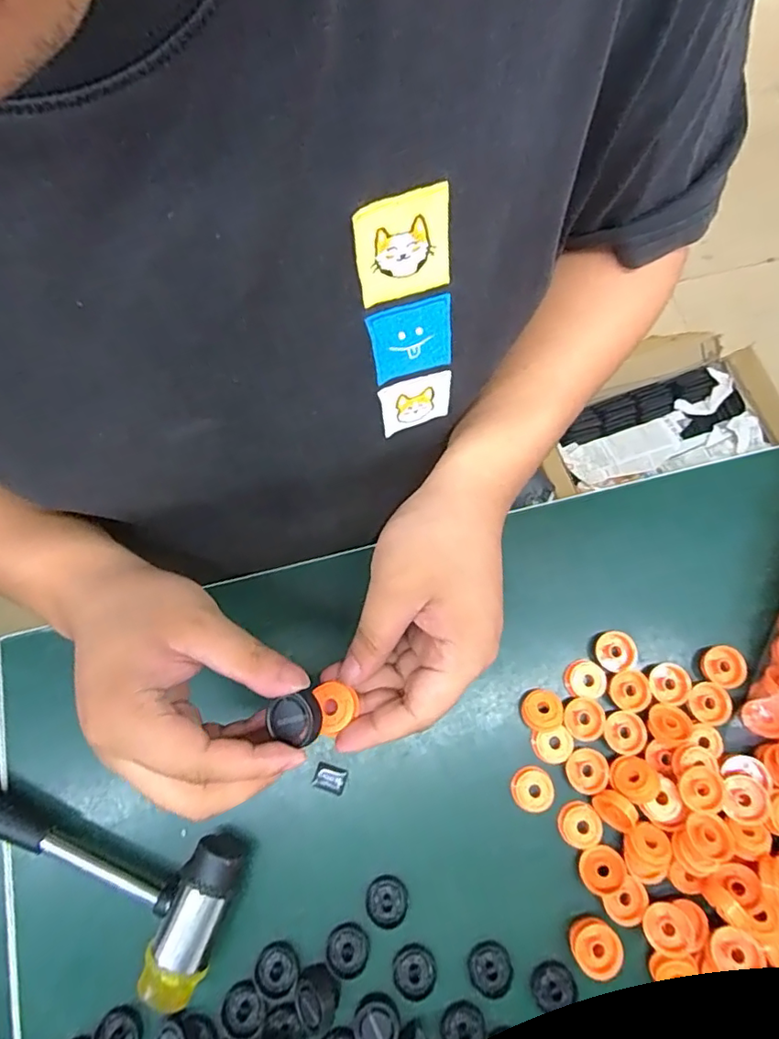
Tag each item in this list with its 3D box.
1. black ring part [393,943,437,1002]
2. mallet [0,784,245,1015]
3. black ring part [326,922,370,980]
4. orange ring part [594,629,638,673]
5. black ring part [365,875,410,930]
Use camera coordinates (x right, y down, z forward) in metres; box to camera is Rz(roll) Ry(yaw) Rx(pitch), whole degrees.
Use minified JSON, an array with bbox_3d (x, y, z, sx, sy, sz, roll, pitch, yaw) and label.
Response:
[{"bbox_3d":[0.015,0.264,0.317,0.024,0.007,0.025,0,76,0],"label":"black ring part"},{"bbox_3d":[-0.211,0.197,0.320,0.240,0.036,0.080,16,76,4],"label":"mallet"},{"bbox_3d":[-0.025,0.254,0.319,0.026,0.004,0.025,-29,77,-7],"label":"black ring part"},{"bbox_3d":[0.149,0.087,0.359,0.025,0.008,0.025,0,76,0],"label":"orange ring part"},{"bbox_3d":[-0.002,0.228,0.324,0.024,0.007,0.025,0,76,0],"label":"black ring part"}]

